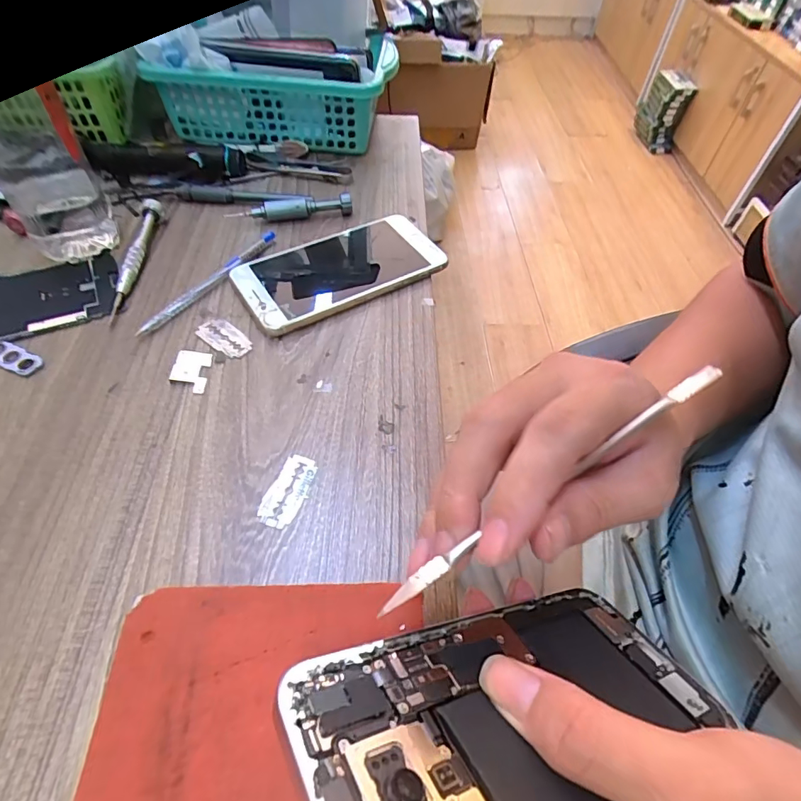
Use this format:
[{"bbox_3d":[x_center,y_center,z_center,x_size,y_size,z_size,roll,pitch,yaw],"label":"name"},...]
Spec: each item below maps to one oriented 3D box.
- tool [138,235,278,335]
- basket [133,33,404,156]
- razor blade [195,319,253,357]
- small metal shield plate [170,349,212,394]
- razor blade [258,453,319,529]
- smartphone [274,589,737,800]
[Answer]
[{"bbox_3d":[-0.139,-0.089,0.356,0.008,0.011,0.132,28,56,18],"label":"tool"},{"bbox_3d":[-0.122,-0.306,0.478,0.219,0.085,0.088,10,53,5],"label":"basket"},{"bbox_3d":[-0.121,-0.044,0.327,0.042,0.004,0.019,31,57,19],"label":"razor blade"},{"bbox_3d":[-0.135,-0.020,0.308,0.023,0.005,0.033,0,52,-3],"label":"small metal shield plate"},{"bbox_3d":[-0.061,0.049,0.261,0.021,0.004,0.042,18,54,11],"label":"razor blade"},{"bbox_3d":[0.044,0.103,0.162,0.161,0.005,0.076,5,23,-35],"label":"smartphone"}]

